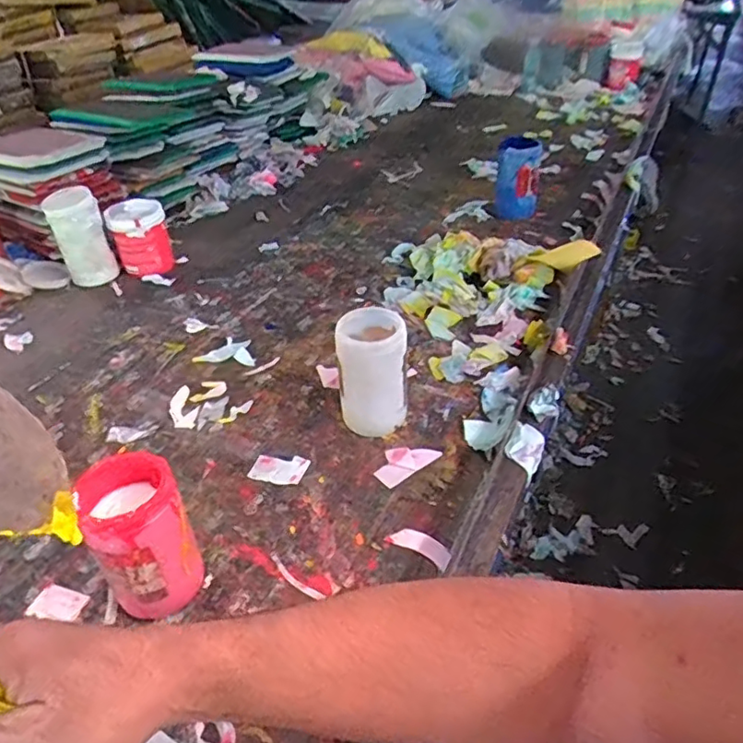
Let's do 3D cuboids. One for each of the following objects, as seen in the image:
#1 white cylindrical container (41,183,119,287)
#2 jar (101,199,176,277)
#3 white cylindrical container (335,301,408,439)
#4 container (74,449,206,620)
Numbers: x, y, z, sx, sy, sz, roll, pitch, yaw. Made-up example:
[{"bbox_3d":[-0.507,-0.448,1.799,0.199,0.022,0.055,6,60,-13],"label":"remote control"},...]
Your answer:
[{"bbox_3d":[-0.587,-0.272,1.191,0.094,0.187,0.088,-1,39,1],"label":"white cylindrical container"},{"bbox_3d":[-0.489,-0.285,1.248,0.113,0.119,0.122,-1,39,1],"label":"jar"},{"bbox_3d":[-0.001,0.007,0.832,0.099,0.178,0.094,-1,39,1],"label":"white cylindrical container"},{"bbox_3d":[-0.237,0.179,0.618,0.092,0.175,0.091,-24,43,-25],"label":"container"}]

